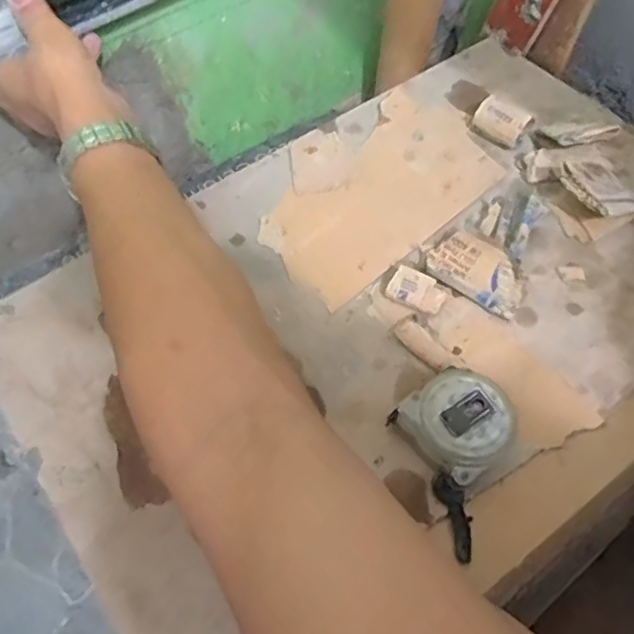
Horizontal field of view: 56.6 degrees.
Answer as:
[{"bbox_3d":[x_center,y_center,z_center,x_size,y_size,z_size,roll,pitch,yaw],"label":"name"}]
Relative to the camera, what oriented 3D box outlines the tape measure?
[{"bbox_3d":[0.096,0.084,0.368,0.072,0.039,0.100,-26,66,-10],"label":"tape measure"}]

